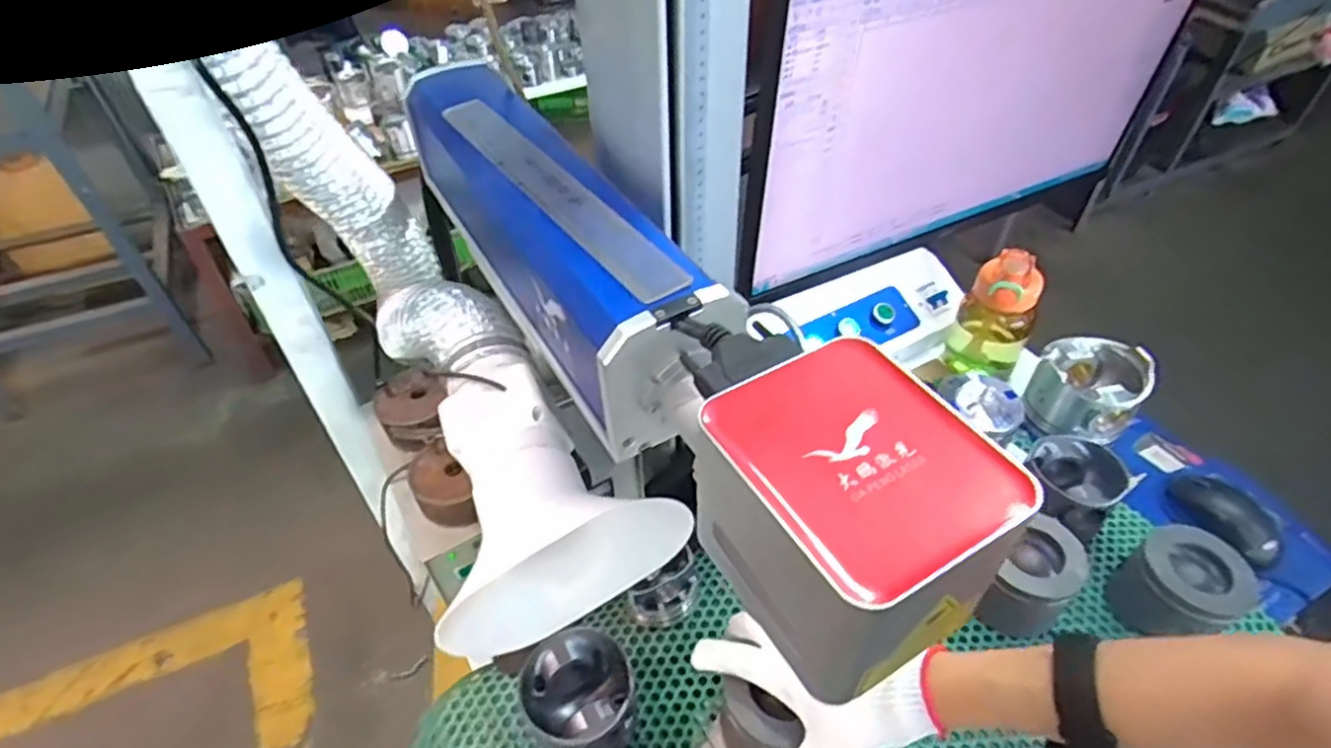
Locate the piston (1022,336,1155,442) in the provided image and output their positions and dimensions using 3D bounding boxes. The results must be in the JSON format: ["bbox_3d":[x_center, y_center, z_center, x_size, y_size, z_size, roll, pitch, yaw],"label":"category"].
[{"bbox_3d":[0.492,0.012,0.815,0.112,0.091,0.104,30,52,28],"label":"piston"}]

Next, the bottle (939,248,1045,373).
[{"bbox_3d":[0.412,-0.065,0.878,0.087,0.180,0.072,23,50,23],"label":"bottle"}]

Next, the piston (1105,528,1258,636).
[{"bbox_3d":[0.470,0.197,0.644,0.098,0.077,0.088,-24,49,-22],"label":"piston"}]

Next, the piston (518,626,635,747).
[{"bbox_3d":[-0.066,0.270,0.574,0.086,0.075,0.093,-1,44,1],"label":"piston"}]

